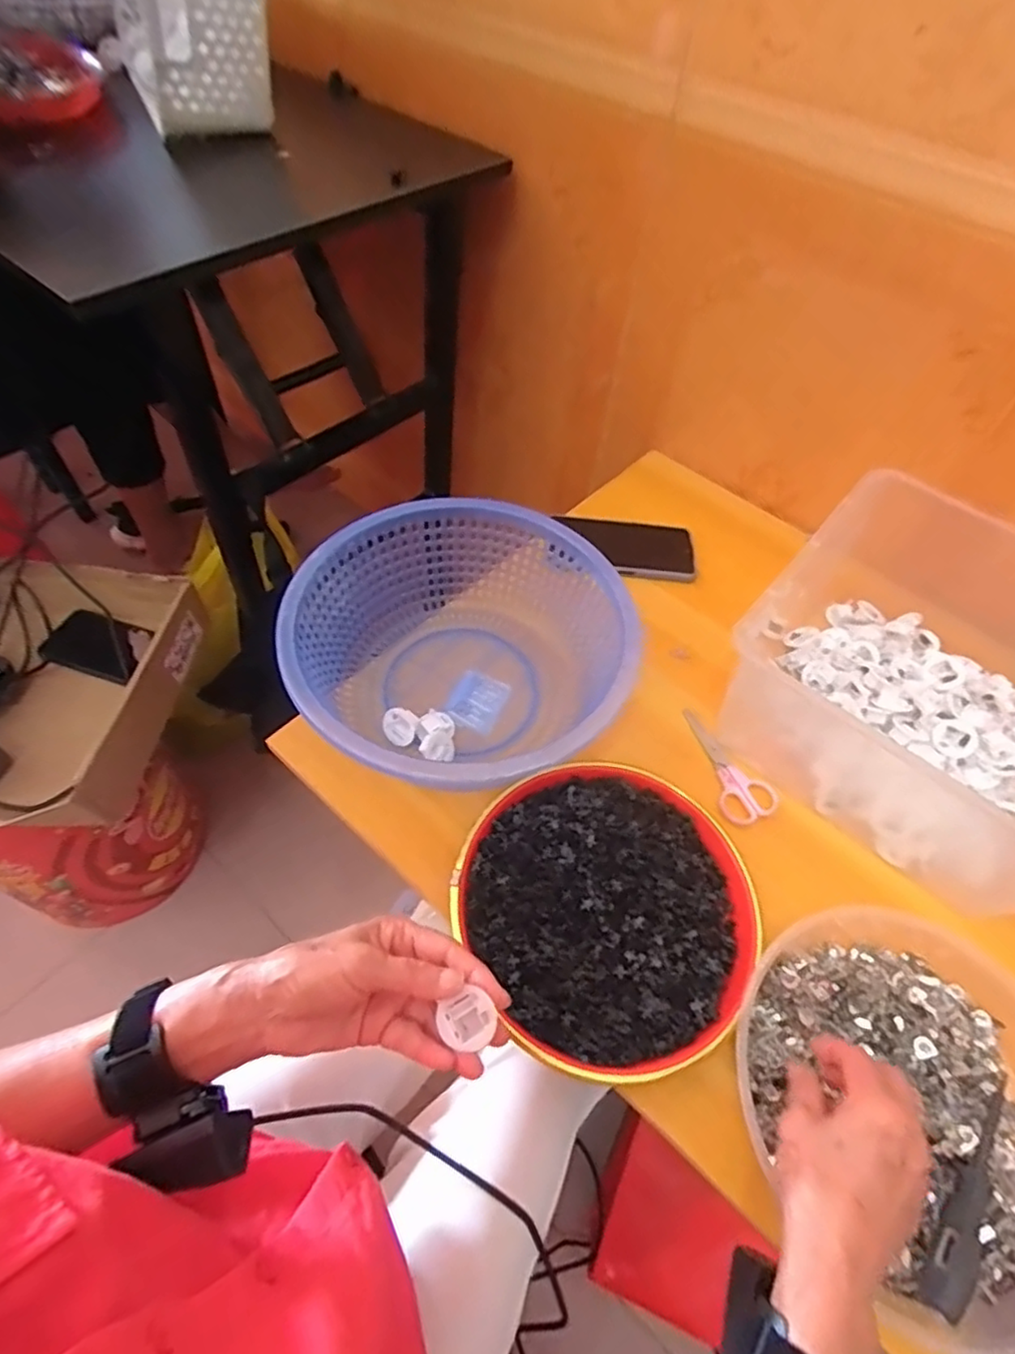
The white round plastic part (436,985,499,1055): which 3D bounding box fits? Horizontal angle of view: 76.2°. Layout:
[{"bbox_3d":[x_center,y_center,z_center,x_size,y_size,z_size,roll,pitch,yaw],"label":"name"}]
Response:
[{"bbox_3d":[-0.021,0.187,0.352,0.027,0.006,0.029,-2,82,12],"label":"white round plastic part"}]

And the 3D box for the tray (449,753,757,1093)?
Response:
[{"bbox_3d":[0.076,0.167,0.481,0.206,0.031,0.214,-25,61,-19],"label":"tray"}]

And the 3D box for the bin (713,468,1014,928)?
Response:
[{"bbox_3d":[0.381,-0.001,0.564,0.292,0.134,0.323,38,62,21],"label":"bin"}]

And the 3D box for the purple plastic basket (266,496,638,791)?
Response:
[{"bbox_3d":[-0.038,-0.016,0.554,0.273,0.116,0.278,-11,57,-11],"label":"purple plastic basket"}]

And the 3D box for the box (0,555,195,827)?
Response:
[{"bbox_3d":[-0.553,0.010,0.714,0.345,0.097,0.320,6,55,0],"label":"box"}]

